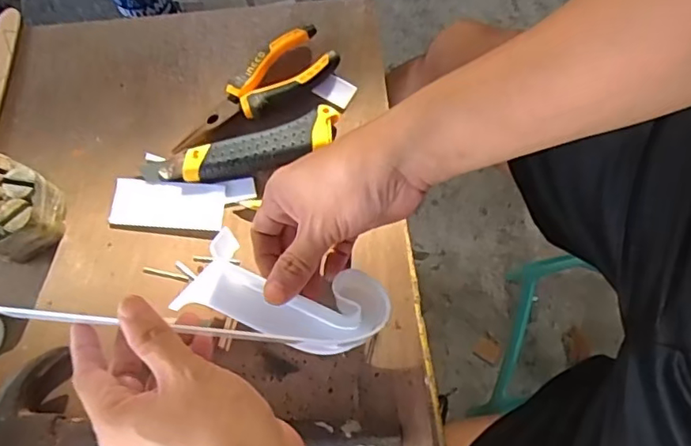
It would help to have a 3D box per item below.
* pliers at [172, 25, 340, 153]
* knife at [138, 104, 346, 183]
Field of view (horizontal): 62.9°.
[{"bbox_3d":[-0.079,-0.113,0.485,0.153,0.024,0.044,-35,77,-11],"label":"pliers"},{"bbox_3d":[-0.085,-0.059,0.472,0.165,0.024,0.036,-16,74,-6],"label":"knife"}]

